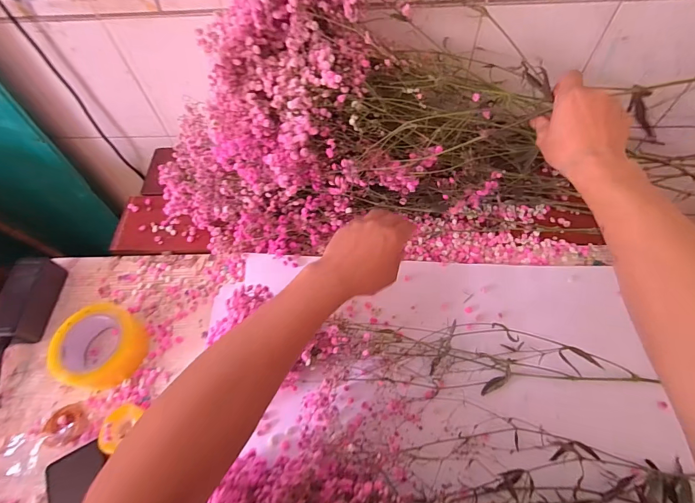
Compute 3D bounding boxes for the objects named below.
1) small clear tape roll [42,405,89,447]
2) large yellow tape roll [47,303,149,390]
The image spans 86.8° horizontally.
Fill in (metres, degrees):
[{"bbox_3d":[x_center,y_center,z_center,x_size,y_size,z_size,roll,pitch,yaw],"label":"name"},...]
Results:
[{"bbox_3d":[-0.387,0.233,0.502,0.061,0.013,0.051,22,63,15],"label":"small clear tape roll"},{"bbox_3d":[-0.361,0.135,0.534,0.114,0.062,0.112,-1,60,2],"label":"large yellow tape roll"}]

